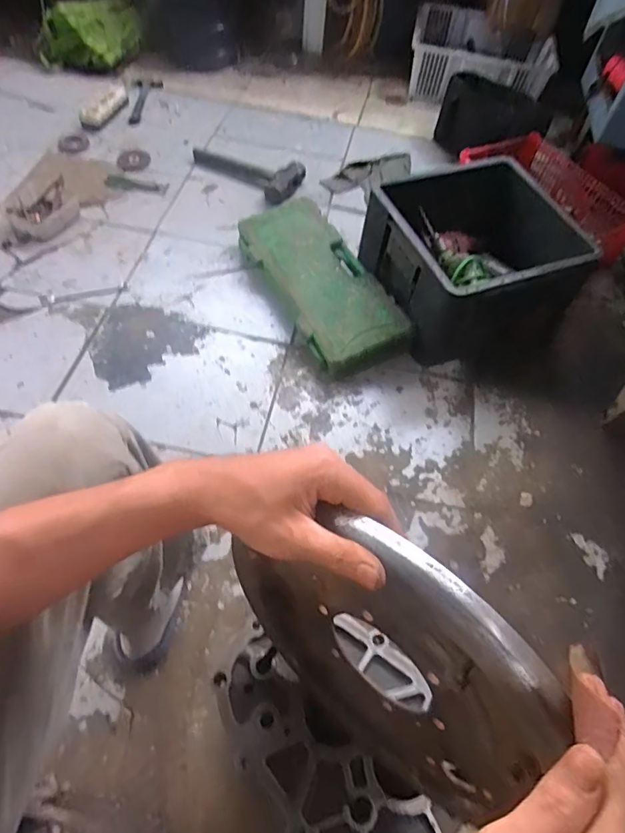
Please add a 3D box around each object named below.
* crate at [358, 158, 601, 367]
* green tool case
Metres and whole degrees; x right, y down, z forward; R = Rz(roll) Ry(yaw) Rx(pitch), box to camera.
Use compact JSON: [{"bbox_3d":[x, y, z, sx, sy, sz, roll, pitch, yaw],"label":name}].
[{"bbox_3d":[0.335,-0.325,1.094,0.358,0.229,0.368,-11,59,-12],"label":"crate"},{"bbox_3d":[0.014,-0.302,1.120,0.205,0.090,0.477,-24,63,-17],"label":"green tool case"}]

